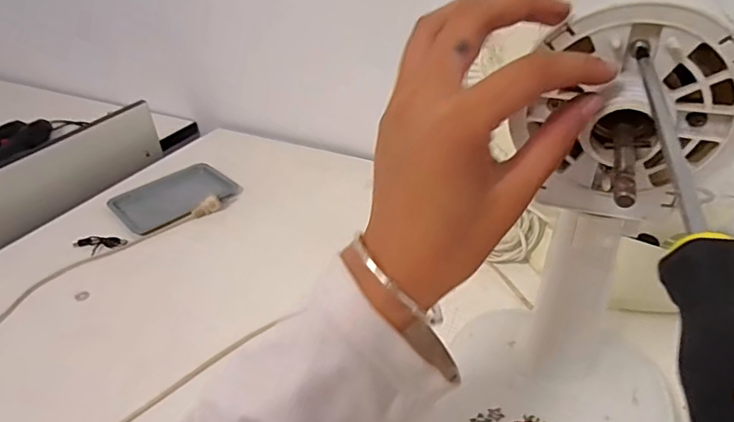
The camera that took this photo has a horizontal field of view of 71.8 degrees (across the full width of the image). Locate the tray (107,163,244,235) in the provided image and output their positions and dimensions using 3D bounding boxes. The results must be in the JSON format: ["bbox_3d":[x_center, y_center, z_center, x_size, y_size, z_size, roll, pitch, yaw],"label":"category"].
[{"bbox_3d":[-0.302,-0.024,0.794,0.157,0.015,0.169,27,45,37],"label":"tray"}]

